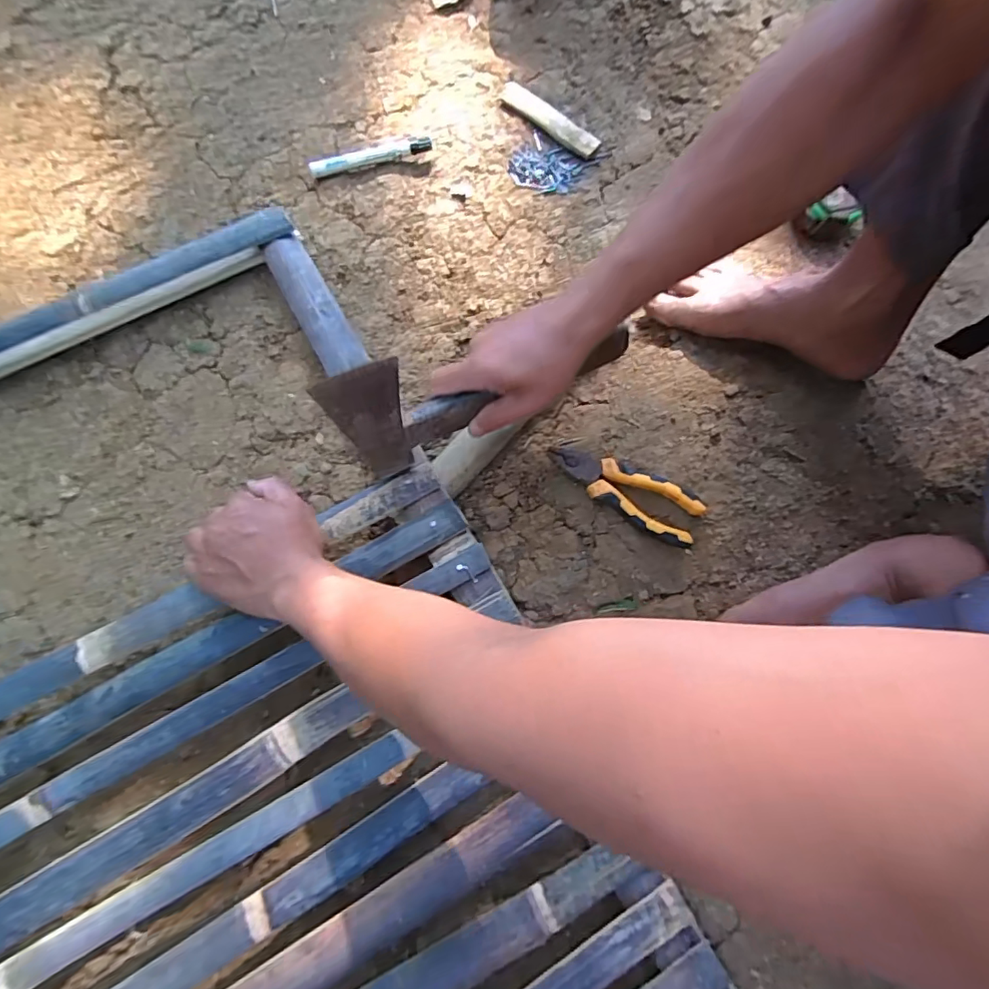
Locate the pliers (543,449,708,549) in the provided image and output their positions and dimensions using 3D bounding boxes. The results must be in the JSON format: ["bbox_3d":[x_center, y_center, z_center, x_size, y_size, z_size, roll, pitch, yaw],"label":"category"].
[{"bbox_3d":[0.124,-0.007,0.500,0.146,0.023,0.052,32,75,9],"label":"pliers"}]

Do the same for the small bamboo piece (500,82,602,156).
[{"bbox_3d":[0.065,-0.461,0.646,0.149,0.009,0.031,42,77,11],"label":"small bamboo piece"}]

